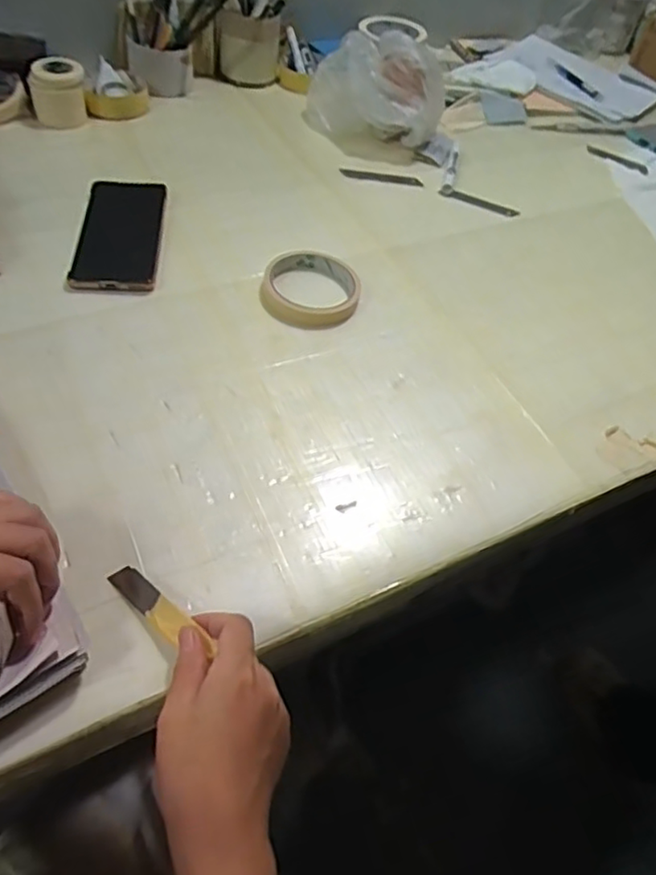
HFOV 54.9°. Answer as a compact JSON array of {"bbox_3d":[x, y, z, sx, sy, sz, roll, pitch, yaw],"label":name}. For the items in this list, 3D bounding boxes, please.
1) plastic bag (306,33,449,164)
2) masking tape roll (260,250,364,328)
[{"bbox_3d":[0.062,-0.450,0.828,0.171,0.122,0.162,6,51,-3],"label":"plastic bag"},{"bbox_3d":[-0.018,-0.146,0.614,0.094,0.019,0.096,4,51,-5],"label":"masking tape roll"}]

